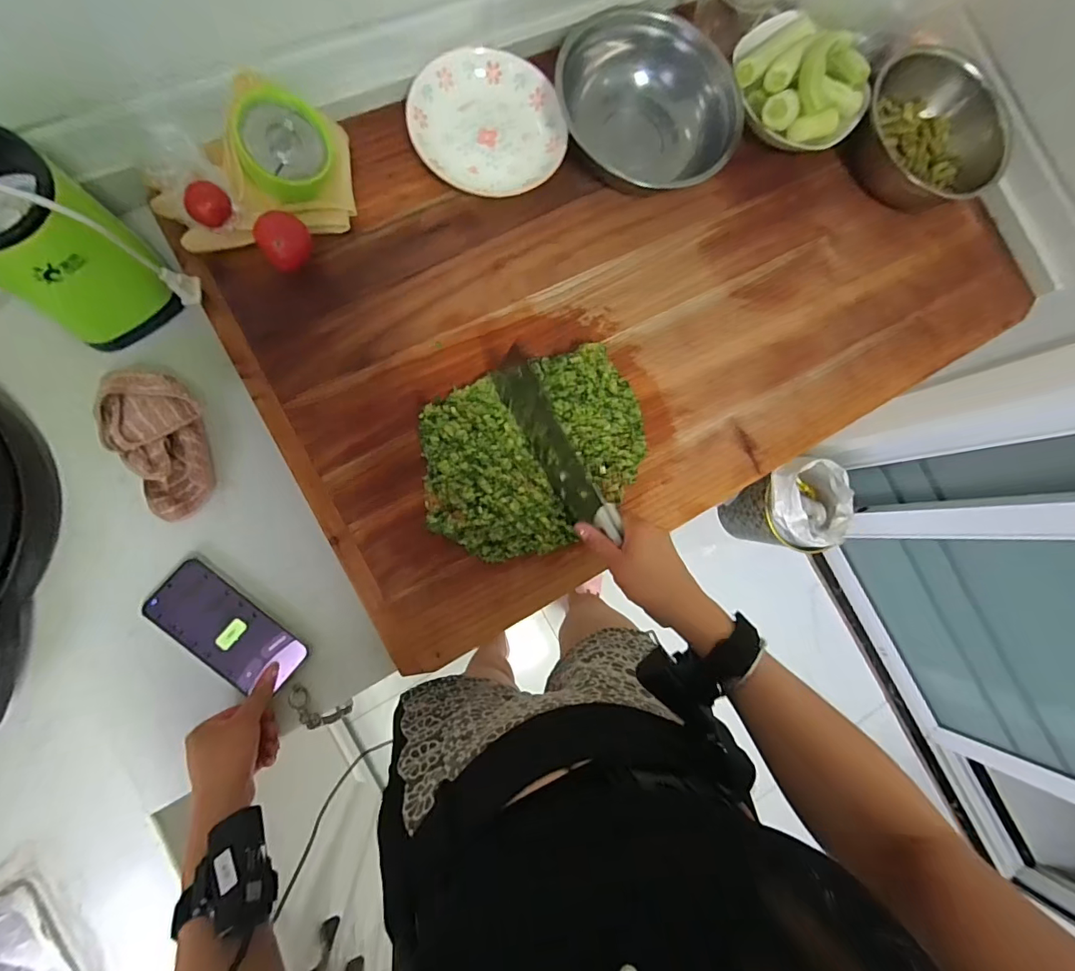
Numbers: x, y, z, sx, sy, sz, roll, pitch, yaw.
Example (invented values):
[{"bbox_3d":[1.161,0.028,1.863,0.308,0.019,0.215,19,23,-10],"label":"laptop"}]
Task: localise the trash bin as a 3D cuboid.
[{"bbox_3d":[0.659,0.052,1.275,0.208,0.285,0.219,-5,85,-10],"label":"trash bin"}]

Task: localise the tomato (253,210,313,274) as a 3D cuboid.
[{"bbox_3d":[-0.257,-0.248,0.490,0.048,0.050,0.048,1,84,-10],"label":"tomato"}]

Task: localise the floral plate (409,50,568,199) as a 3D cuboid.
[{"bbox_3d":[-0.058,-0.420,0.553,0.172,0.019,0.163,-18,90,-10],"label":"floral plate"}]

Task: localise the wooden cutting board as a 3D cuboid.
[{"bbox_3d":[0.142,-0.246,0.582,0.930,0.028,0.526,-29,92,-10],"label":"wooden cutting board"}]

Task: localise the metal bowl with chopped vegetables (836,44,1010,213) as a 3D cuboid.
[{"bbox_3d":[0.502,-0.452,0.624,0.171,0.076,0.191,-38,91,-11],"label":"metal bowl with chopped vegetables"}]

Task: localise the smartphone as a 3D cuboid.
[{"bbox_3d":[-0.320,0.152,0.495,0.156,0.013,0.073,37,82,-5],"label":"smartphone"}]

